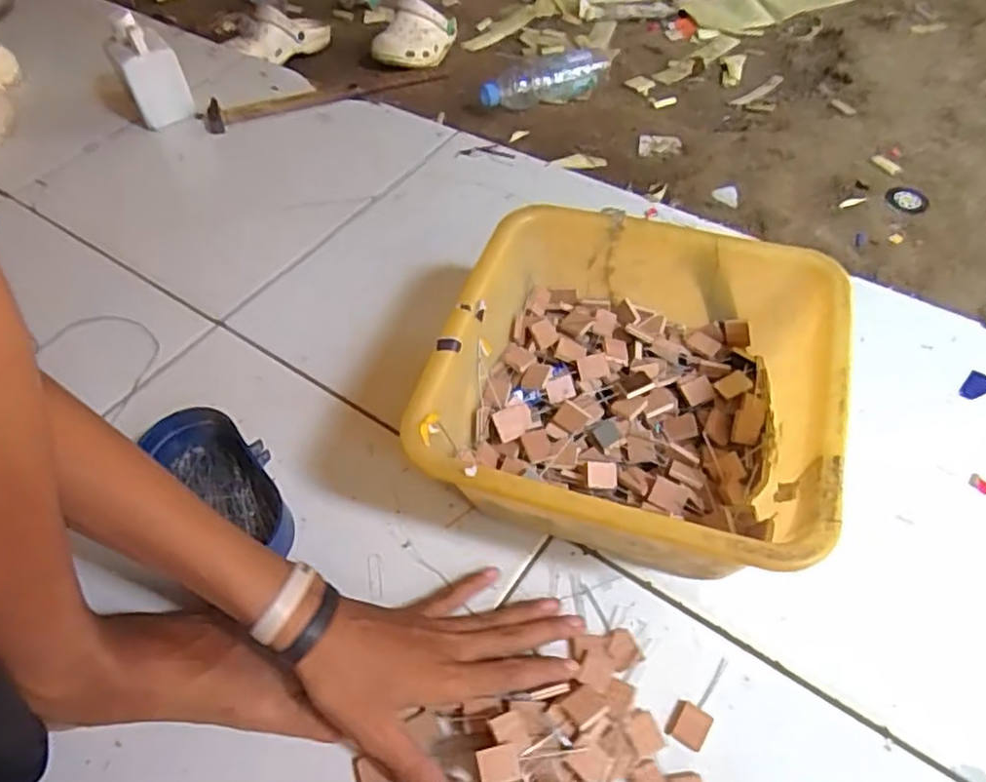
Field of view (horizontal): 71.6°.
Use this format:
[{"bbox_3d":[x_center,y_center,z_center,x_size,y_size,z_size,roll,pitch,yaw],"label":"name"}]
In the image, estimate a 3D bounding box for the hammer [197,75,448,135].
[{"bbox_3d":[-0.229,-0.398,0.935,0.327,0.025,0.067,-11,53,-4],"label":"hammer"}]

